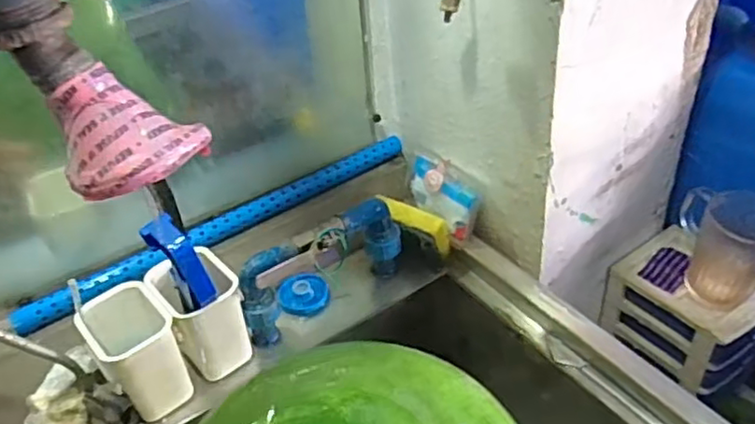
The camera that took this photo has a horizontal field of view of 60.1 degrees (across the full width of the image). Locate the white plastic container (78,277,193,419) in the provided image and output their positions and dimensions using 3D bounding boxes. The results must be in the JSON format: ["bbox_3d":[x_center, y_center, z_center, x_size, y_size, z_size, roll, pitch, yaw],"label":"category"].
[{"bbox_3d":[-0.237,0.138,0.645,0.070,0.103,0.089,-31,45,-27],"label":"white plastic container"}]

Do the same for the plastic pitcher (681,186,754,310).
[{"bbox_3d":[0.414,0.045,0.781,0.112,0.114,0.080,18,45,27],"label":"plastic pitcher"}]

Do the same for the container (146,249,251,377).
[{"bbox_3d":[-0.179,0.106,0.675,0.073,0.112,0.084,-30,44,-26],"label":"container"}]

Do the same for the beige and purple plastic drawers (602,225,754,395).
[{"bbox_3d":[0.406,0.131,0.857,0.130,0.115,0.173,-31,45,-27],"label":"beige and purple plastic drawers"}]

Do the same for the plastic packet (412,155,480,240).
[{"bbox_3d":[0.078,-0.023,0.794,0.026,0.073,0.105,-9,33,-43],"label":"plastic packet"}]

